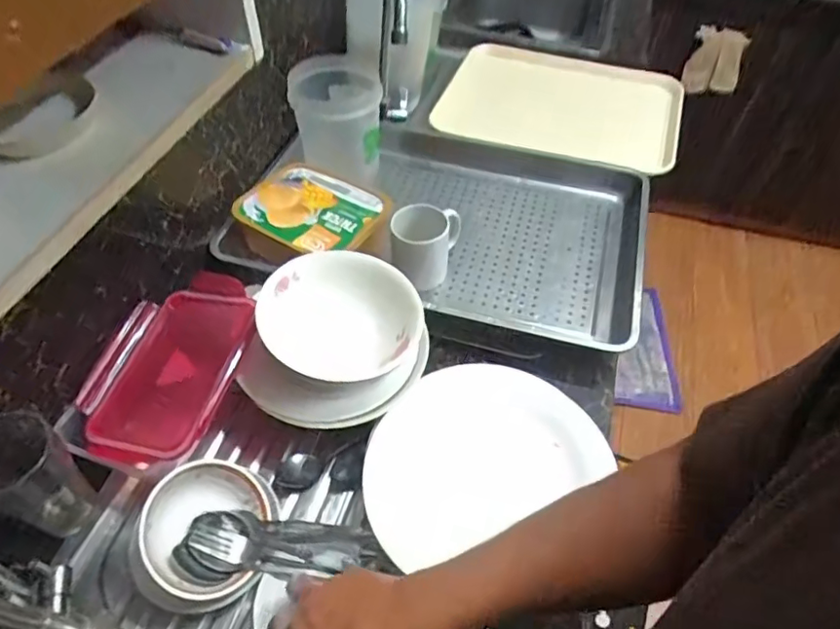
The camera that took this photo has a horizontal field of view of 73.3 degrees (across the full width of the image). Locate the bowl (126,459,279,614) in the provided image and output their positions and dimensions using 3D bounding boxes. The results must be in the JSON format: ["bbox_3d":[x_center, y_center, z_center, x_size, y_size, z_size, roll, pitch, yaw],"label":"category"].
[{"bbox_3d":[-0.210,0.221,0.566,0.145,0.064,0.138,48,44,-9],"label":"bowl"}]

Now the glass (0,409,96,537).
[{"bbox_3d":[-0.370,0.159,0.541,0.071,0.137,0.077,29,56,20],"label":"glass"}]

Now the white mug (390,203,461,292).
[{"bbox_3d":[0.005,-0.101,0.786,0.080,0.096,0.086,16,52,10],"label":"white mug"}]

